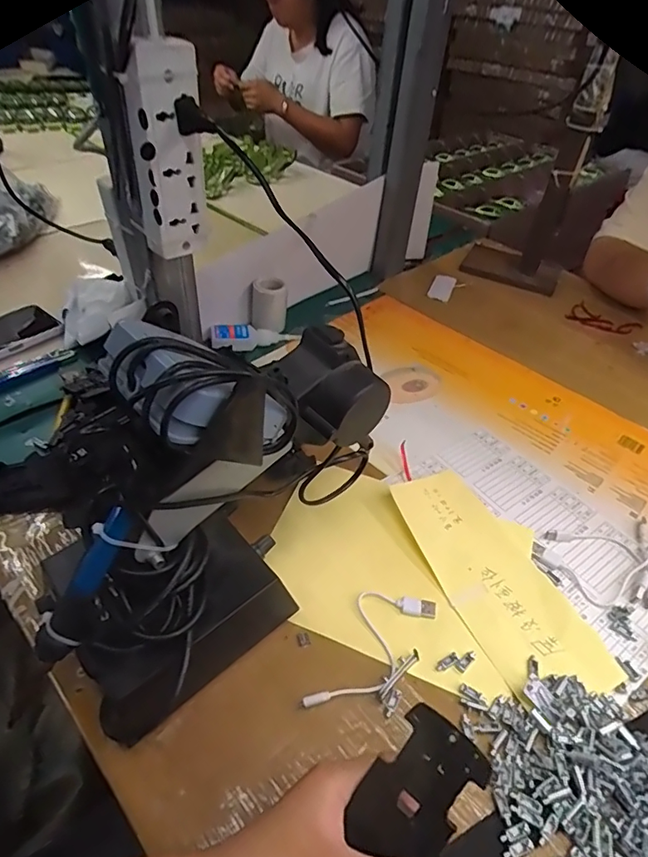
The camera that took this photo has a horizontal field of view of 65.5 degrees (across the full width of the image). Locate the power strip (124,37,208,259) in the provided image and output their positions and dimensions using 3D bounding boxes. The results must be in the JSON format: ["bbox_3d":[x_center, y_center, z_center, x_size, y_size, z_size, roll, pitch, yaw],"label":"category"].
[{"bbox_3d":[-0.135,-0.236,0.440,0.057,0.159,0.034,-30,54,-31],"label":"power strip"}]

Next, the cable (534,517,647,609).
[{"bbox_3d":[0.263,0.116,0.436,0.115,0.016,0.118,-26,52,-29],"label":"cable"}]

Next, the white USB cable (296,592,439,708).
[{"bbox_3d":[0.032,0.161,0.373,0.053,0.011,0.123,32,50,25],"label":"white USB cable"}]

